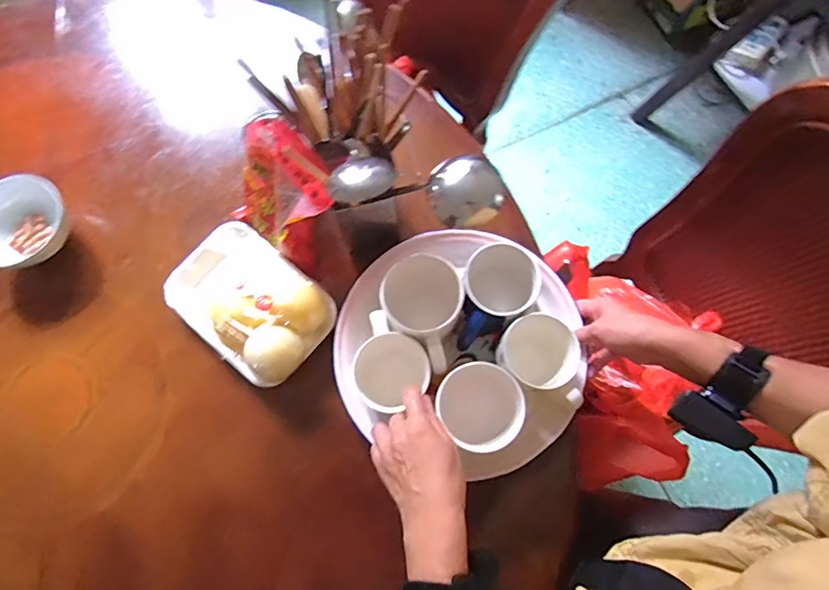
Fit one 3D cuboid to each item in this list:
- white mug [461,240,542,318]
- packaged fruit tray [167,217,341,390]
[{"bbox_3d":[0.099,-0.010,0.560,0.076,0.072,0.083,0,75,1],"label":"white mug"},{"bbox_3d":[-0.199,0.005,0.575,0.191,0.066,0.133,40,79,11],"label":"packaged fruit tray"}]

